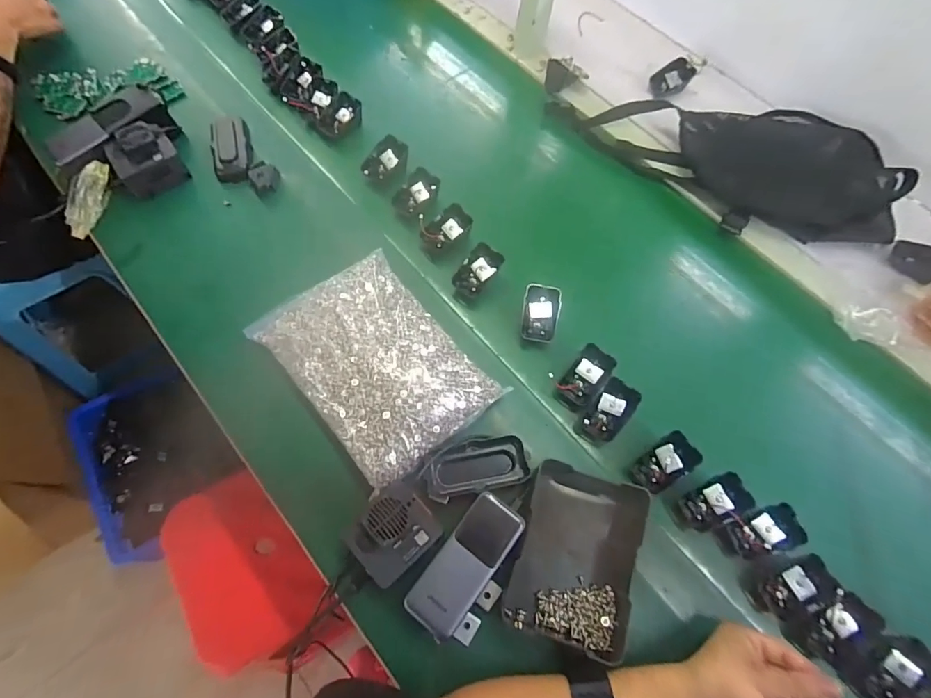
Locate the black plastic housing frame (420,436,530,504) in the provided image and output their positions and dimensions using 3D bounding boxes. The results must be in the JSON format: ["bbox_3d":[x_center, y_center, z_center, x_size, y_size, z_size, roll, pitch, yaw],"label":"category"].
[{"bbox_3d":[0.011,0.133,0.516,0.110,0.025,0.051,-12,65,-9],"label":"black plastic housing frame"}]

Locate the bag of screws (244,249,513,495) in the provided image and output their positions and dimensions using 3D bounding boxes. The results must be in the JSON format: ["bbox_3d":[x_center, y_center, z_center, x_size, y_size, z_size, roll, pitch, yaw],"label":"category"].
[{"bbox_3d":[-0.107,0.008,0.540,0.178,0.061,0.263,-37,72,-19],"label":"bag of screws"}]

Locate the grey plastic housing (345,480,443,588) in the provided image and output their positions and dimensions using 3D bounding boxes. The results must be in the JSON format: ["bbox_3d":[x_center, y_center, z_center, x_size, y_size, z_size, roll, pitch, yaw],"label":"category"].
[{"bbox_3d":[-0.072,0.179,0.455,0.081,0.027,0.071,-39,72,-19],"label":"grey plastic housing"}]

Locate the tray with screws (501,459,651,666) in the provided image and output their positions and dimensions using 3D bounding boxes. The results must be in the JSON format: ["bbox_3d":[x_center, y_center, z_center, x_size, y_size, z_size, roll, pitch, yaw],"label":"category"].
[{"bbox_3d":[0.112,0.207,0.473,0.122,0.049,0.167,15,64,4],"label":"tray with screws"}]

